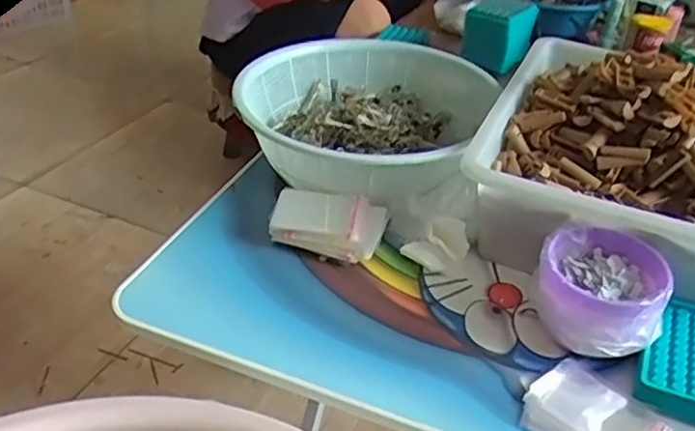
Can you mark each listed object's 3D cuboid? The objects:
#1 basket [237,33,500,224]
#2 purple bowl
[{"bbox_3d":[0.023,-0.112,0.862,0.301,0.132,0.294,13,35,13],"label":"basket"},{"bbox_3d":[0.233,0.080,0.626,0.112,0.098,0.104,3,34,-2],"label":"purple bowl"}]

